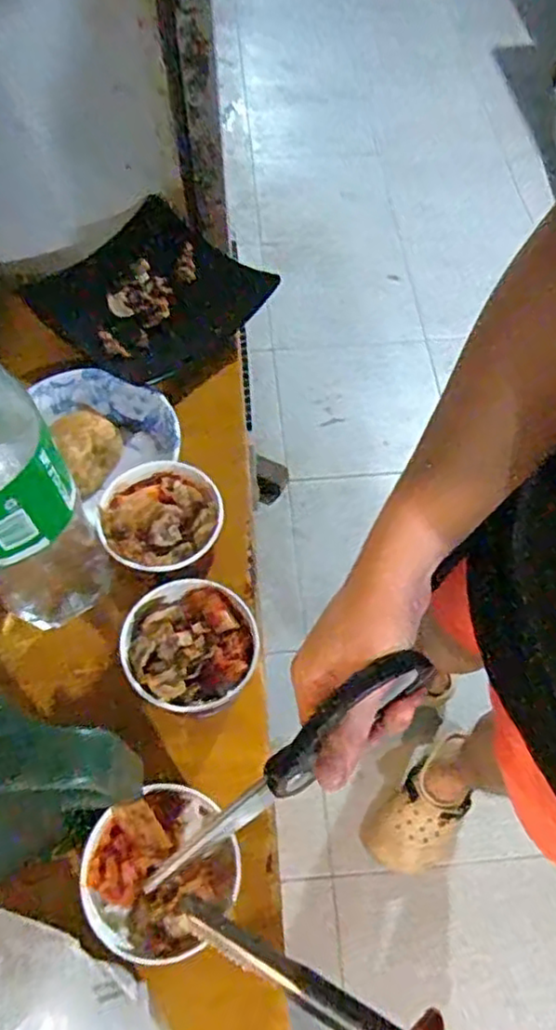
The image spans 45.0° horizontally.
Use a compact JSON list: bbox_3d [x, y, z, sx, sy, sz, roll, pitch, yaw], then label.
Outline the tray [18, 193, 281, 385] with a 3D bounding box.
[{"bbox_3d":[-0.132,-0.239,0.728,0.175,0.029,0.219,41,68,2],"label":"tray"}]

